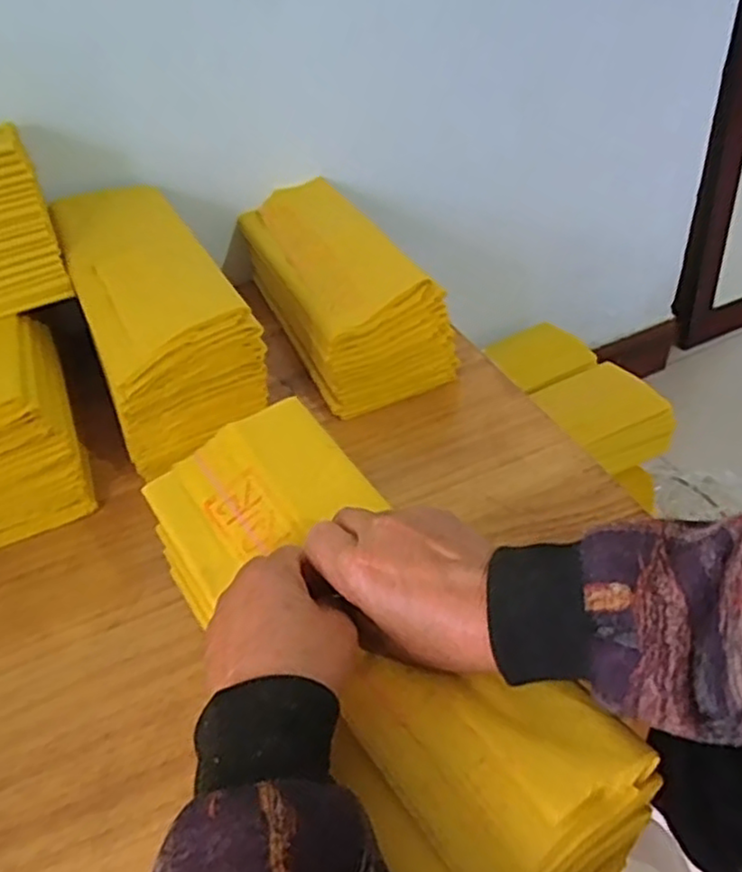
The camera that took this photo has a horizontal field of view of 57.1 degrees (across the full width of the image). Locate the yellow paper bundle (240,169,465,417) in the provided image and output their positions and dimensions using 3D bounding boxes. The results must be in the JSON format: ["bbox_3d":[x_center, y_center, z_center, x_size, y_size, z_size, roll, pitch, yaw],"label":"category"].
[{"bbox_3d":[-0.040,-0.169,0.745,0.137,0.100,0.322,-21,43,-15],"label":"yellow paper bundle"}]

